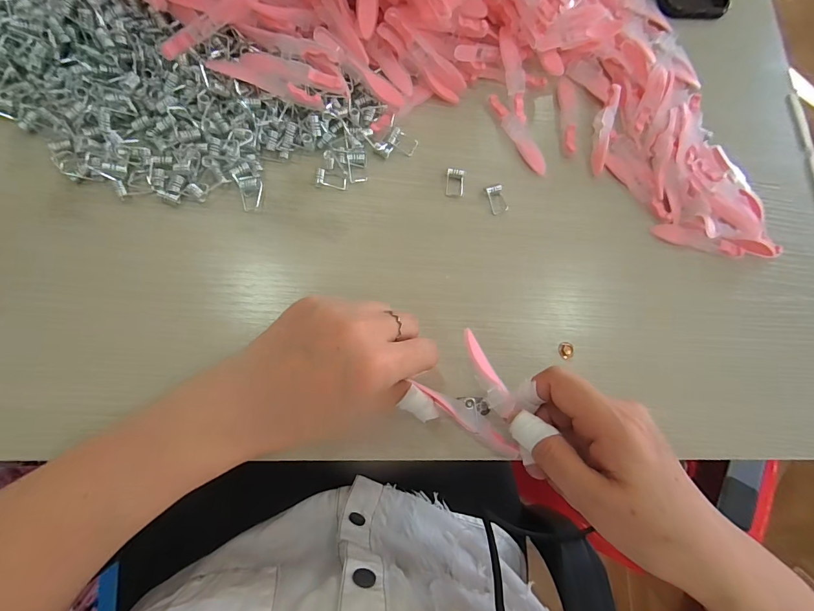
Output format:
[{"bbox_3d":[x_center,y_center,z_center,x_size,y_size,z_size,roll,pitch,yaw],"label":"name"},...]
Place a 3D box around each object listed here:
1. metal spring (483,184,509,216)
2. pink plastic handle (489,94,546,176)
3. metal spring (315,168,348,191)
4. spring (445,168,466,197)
[{"bbox_3d":[0.071,-0.083,0.301,0.015,0.005,0.022,-19,80,-12],"label":"metal spring"},{"bbox_3d":[0.093,-0.143,0.320,0.018,0.004,0.077,-31,83,-14],"label":"pink plastic handle"},{"bbox_3d":[-0.056,-0.094,0.287,0.022,0.004,0.012,5,76,-7],"label":"metal spring"},{"bbox_3d":[0.038,-0.097,0.300,0.014,0.004,0.023,6,76,-7],"label":"spring"}]

